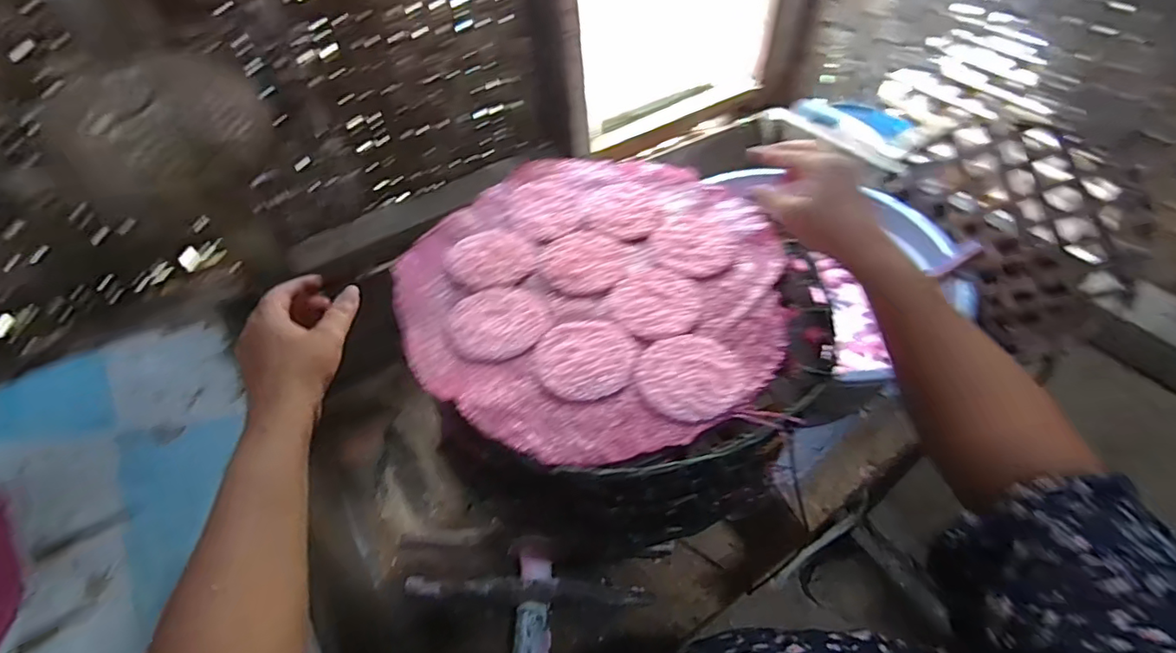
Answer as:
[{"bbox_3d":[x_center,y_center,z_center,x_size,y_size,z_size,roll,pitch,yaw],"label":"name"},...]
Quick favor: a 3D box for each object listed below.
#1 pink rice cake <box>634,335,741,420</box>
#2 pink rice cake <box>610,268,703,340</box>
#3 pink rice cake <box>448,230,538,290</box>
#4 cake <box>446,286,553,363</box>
[{"bbox_3d":[0.078,0.037,0.412,0.075,0.008,0.076,-2,47,2],"label":"pink rice cake"},{"bbox_3d":[0.060,-0.021,0.468,0.075,0.006,0.085,3,48,6],"label":"pink rice cake"},{"bbox_3d":[-0.090,-0.063,0.502,0.077,0.011,0.074,-2,47,2],"label":"pink rice cake"},{"bbox_3d":[-0.075,-0.006,0.452,0.074,0.007,0.083,34,58,29],"label":"cake"}]

